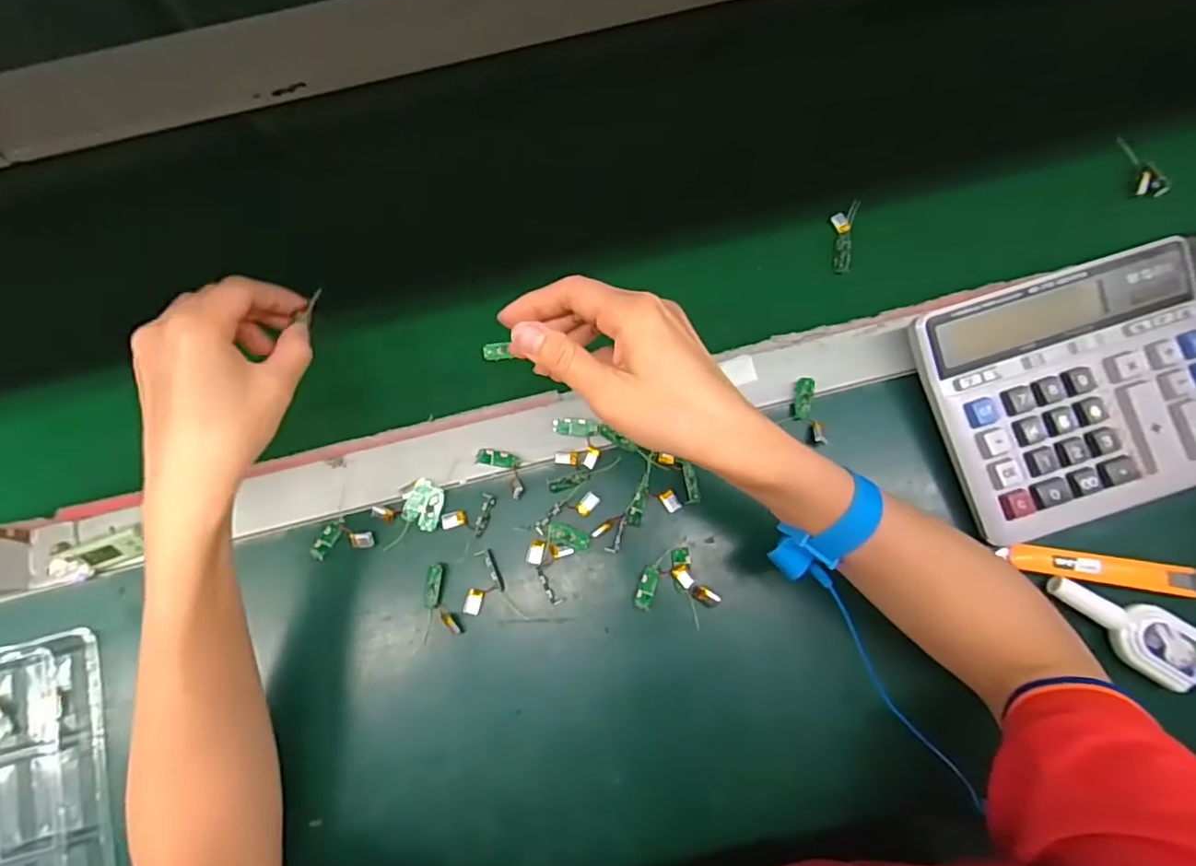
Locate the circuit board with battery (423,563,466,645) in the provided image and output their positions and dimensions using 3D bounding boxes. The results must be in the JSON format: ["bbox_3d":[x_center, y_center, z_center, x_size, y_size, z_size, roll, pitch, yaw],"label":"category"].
[{"bbox_3d":[-0.104,0.109,0.404,0.025,0.004,0.047,-10,79,-1],"label":"circuit board with battery"}]

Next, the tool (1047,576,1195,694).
[{"bbox_3d":[0.330,0.118,0.385,0.090,0.021,0.038,38,82,8],"label":"tool"}]

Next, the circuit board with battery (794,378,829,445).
[{"bbox_3d":[0.145,-0.015,0.428,0.017,0.005,0.048,-15,76,27],"label":"circuit board with battery"}]

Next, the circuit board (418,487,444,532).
[{"bbox_3d":[-0.112,0.051,0.417,0.015,0.005,0.029,1,79,1],"label":"circuit board"}]

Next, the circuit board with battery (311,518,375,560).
[{"bbox_3d":[-0.172,0.069,0.415,0.040,0.005,0.023,-15,79,-2],"label":"circuit board with battery"}]

